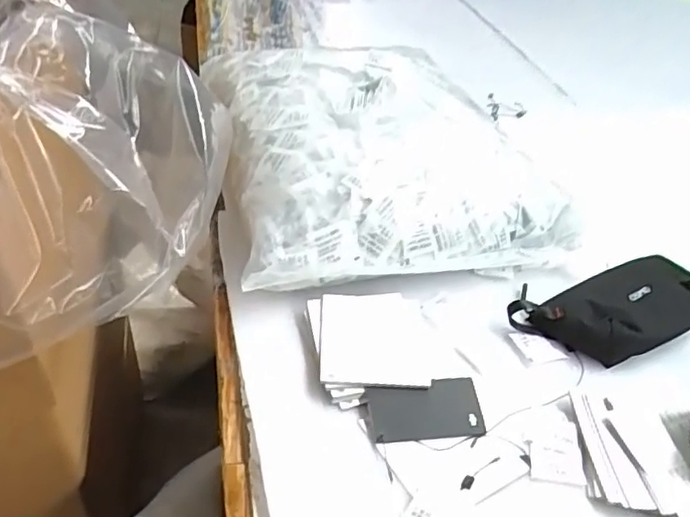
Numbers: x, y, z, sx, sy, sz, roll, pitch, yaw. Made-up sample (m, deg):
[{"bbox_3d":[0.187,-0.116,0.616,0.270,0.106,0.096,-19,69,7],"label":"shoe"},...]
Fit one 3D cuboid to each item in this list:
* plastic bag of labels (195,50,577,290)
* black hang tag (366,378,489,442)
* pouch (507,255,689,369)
[{"bbox_3d":[0.027,-0.138,0.735,0.356,0.095,0.436,-7,41,-15],"label":"plastic bag of labels"},{"bbox_3d":[0.065,0.124,0.492,0.090,0.006,0.050,-3,48,-9],"label":"black hang tag"},{"bbox_3d":[0.266,0.045,0.589,0.202,0.034,0.097,-18,44,-26],"label":"pouch"}]

